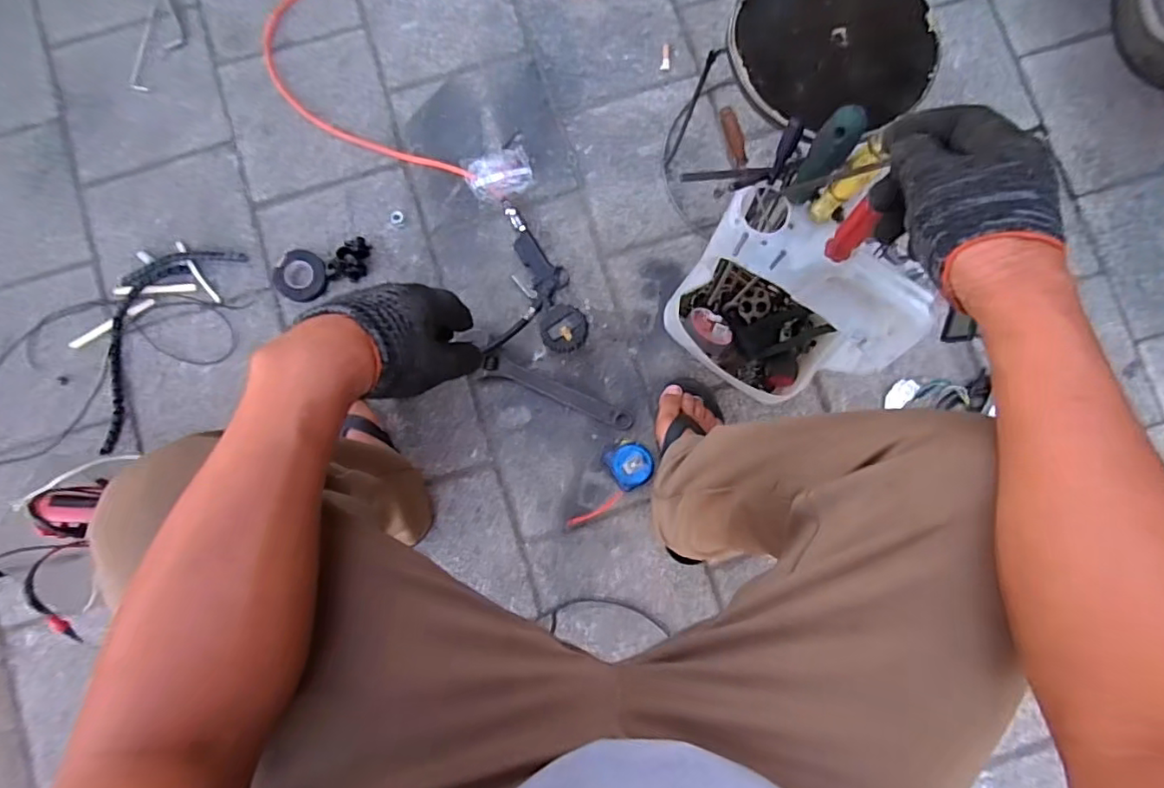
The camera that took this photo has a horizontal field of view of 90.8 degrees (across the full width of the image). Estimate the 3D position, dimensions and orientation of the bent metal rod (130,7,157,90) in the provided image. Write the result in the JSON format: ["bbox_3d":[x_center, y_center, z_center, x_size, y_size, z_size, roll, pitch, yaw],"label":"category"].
[{"bbox_3d":[-0.713,-0.566,0.941,0.028,0.004,0.148,7,83,1],"label":"bent metal rod"}]

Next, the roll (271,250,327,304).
[{"bbox_3d":[-0.433,-0.183,0.884,0.084,0.017,0.077,0,83,0],"label":"roll"}]

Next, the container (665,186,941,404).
[{"bbox_3d":[0.242,-0.102,0.719,0.222,0.337,0.133,29,84,3],"label":"container"}]

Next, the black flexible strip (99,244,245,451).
[{"bbox_3d":[-0.671,-0.095,0.880,0.136,0.021,0.350,30,84,3],"label":"black flexible strip"}]

